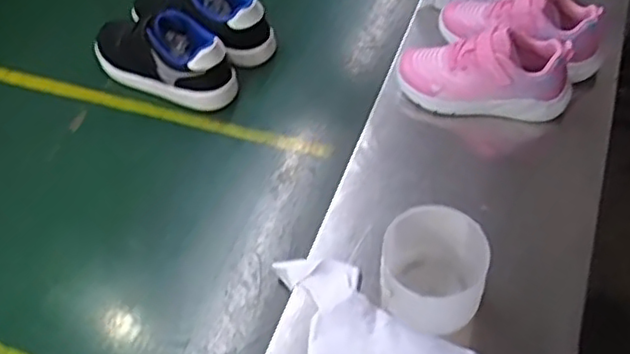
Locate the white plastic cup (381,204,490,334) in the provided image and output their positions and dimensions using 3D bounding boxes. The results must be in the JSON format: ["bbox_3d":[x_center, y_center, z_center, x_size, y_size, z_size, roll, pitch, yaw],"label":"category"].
[{"bbox_3d":[0.108,0.088,0.594,0.092,0.086,0.086,-2,52,5],"label":"white plastic cup"}]

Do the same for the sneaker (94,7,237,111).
[{"bbox_3d":[-0.206,-0.170,0.858,0.205,0.099,0.077,23,58,21],"label":"sneaker"}]

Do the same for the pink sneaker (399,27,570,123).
[{"bbox_3d":[0.195,-0.118,0.753,0.198,0.100,0.072,4,53,10],"label":"pink sneaker"}]

